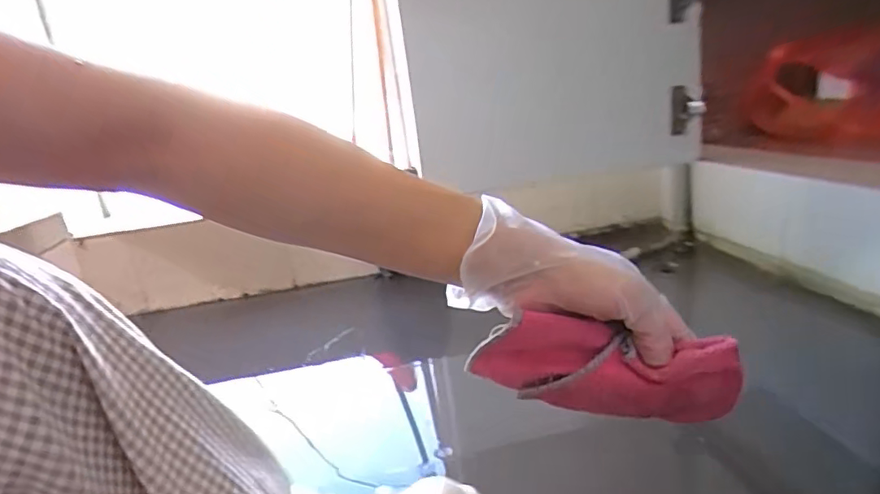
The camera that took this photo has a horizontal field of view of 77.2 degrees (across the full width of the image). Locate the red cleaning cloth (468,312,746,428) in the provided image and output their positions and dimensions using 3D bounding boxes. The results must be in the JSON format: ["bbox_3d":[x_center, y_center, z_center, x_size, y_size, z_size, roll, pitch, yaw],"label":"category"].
[{"bbox_3d":[0.093,0.073,0.330,0.150,0.062,0.023,5,17,17],"label":"red cleaning cloth"}]

